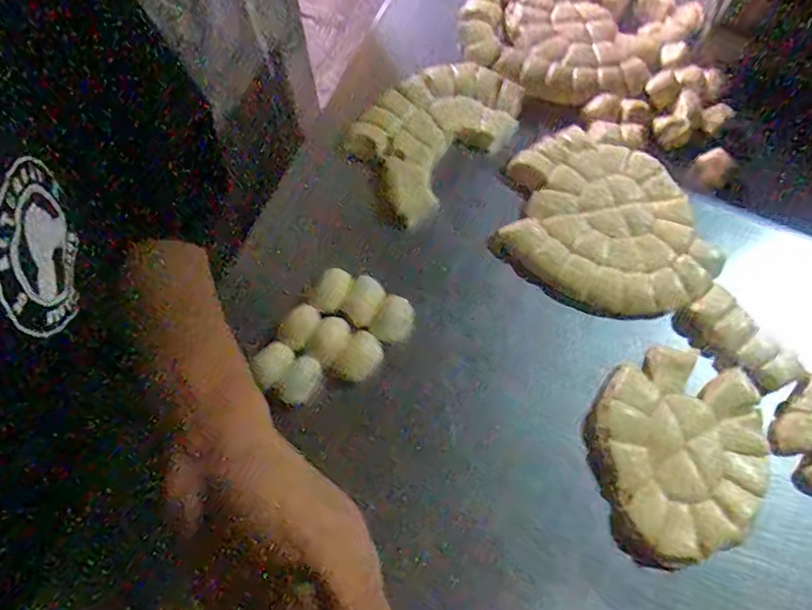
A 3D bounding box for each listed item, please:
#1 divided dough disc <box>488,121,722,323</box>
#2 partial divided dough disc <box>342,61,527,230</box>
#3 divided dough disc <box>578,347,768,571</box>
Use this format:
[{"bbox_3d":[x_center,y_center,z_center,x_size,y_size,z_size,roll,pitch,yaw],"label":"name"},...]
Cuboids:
[{"bbox_3d":[0.206,-0.082,0.566,0.213,0.017,0.178,22,72,7],"label":"divided dough disc"},{"bbox_3d":[0.032,-0.193,0.605,0.128,0.021,0.203,43,75,13],"label":"partial divided dough disc"},{"bbox_3d":[0.237,0.131,0.497,0.148,0.014,0.184,28,72,9],"label":"divided dough disc"}]

